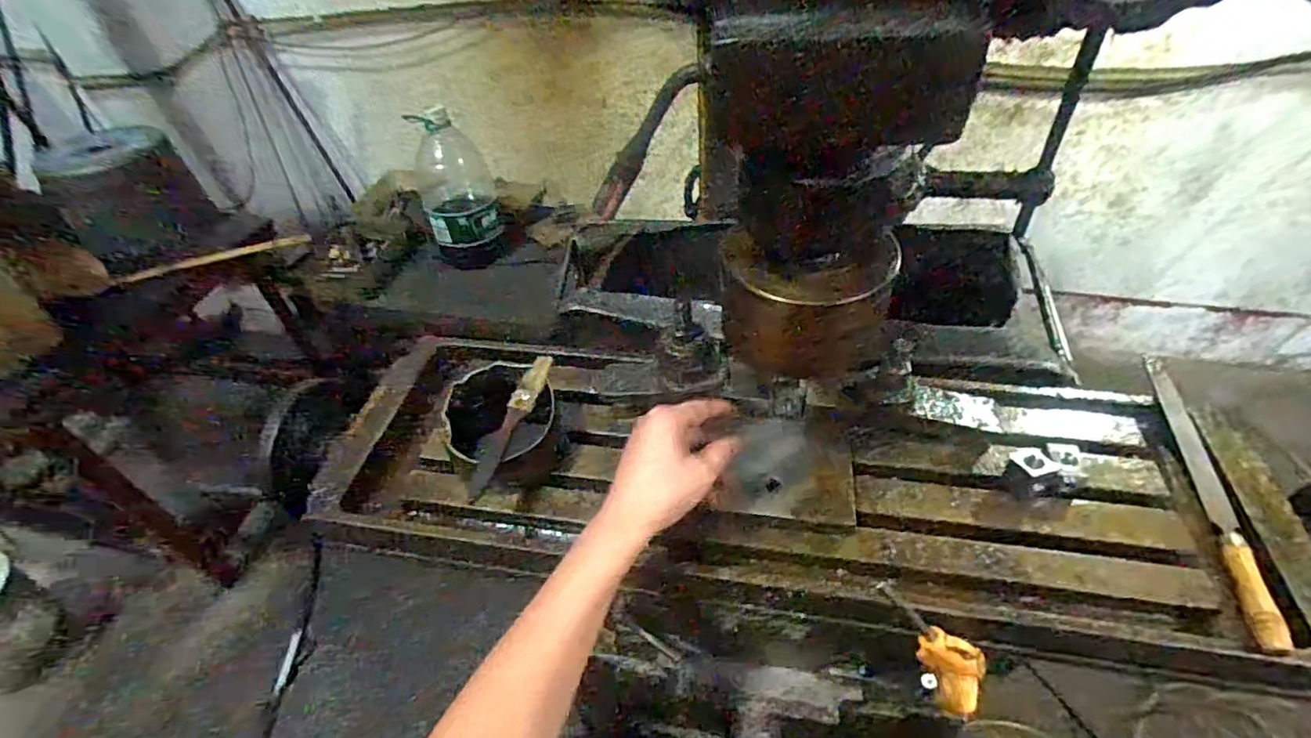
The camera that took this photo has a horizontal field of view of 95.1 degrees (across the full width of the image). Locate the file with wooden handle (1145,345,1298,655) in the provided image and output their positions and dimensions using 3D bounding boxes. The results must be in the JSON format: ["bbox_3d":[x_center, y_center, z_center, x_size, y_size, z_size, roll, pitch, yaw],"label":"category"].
[{"bbox_3d":[0.452,0.087,0.489,0.026,0.022,0.289,10,48,14],"label":"file with wooden handle"}]

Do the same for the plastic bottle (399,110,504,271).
[{"bbox_3d":[-0.473,-0.422,1.427,0.172,0.353,0.134,-14,47,-9],"label":"plastic bottle"}]

